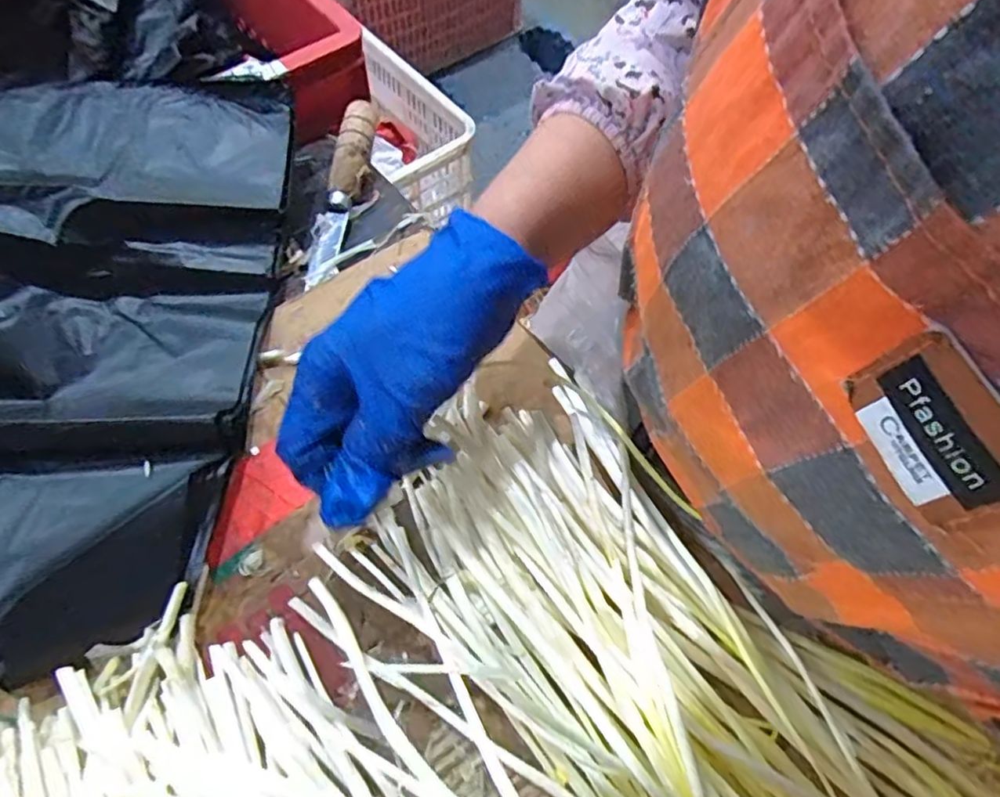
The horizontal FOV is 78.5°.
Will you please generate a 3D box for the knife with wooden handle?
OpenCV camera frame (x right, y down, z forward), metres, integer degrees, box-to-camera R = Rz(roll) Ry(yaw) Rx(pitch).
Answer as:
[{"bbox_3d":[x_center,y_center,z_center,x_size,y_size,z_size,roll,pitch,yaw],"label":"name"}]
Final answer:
[{"bbox_3d":[-0.113,-0.150,0.436,0.023,0.023,0.156,7,64,2],"label":"knife with wooden handle"}]

